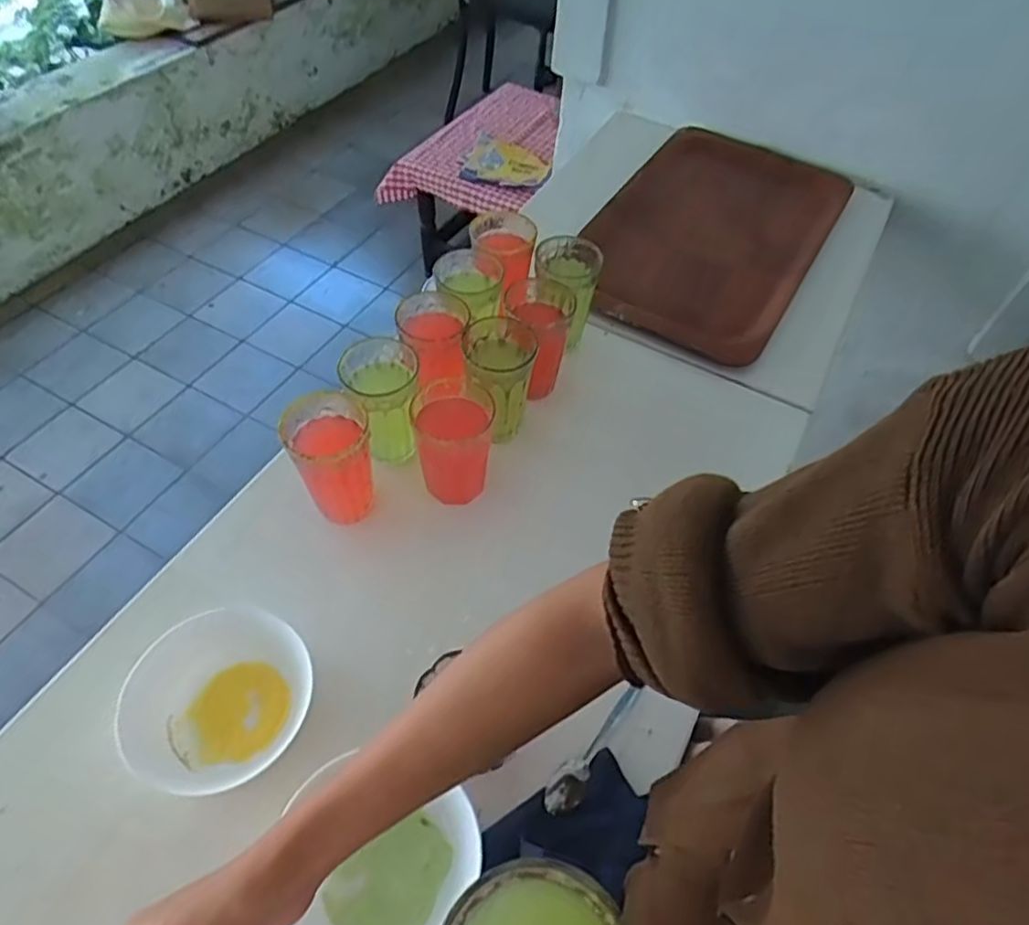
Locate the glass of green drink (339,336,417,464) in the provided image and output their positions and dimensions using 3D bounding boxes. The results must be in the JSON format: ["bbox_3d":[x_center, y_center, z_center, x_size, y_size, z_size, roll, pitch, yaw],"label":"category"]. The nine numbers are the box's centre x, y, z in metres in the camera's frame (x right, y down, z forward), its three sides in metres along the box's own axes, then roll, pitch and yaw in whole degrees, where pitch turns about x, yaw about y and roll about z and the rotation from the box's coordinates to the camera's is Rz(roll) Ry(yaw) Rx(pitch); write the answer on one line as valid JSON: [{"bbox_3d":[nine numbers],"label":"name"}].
[{"bbox_3d":[-0.138,-0.061,0.695,0.070,0.112,0.088,-10,55,-11],"label":"glass of green drink"}]

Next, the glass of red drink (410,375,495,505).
[{"bbox_3d":[-0.063,-0.022,0.674,0.075,0.107,0.084,-2,54,-5],"label":"glass of red drink"}]

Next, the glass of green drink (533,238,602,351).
[{"bbox_3d":[0.060,-0.205,0.820,0.075,0.122,0.082,10,54,3],"label":"glass of green drink"}]

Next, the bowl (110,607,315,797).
[{"bbox_3d":[-0.245,0.197,0.547,0.137,0.056,0.138,2,54,-3],"label":"bowl"}]

